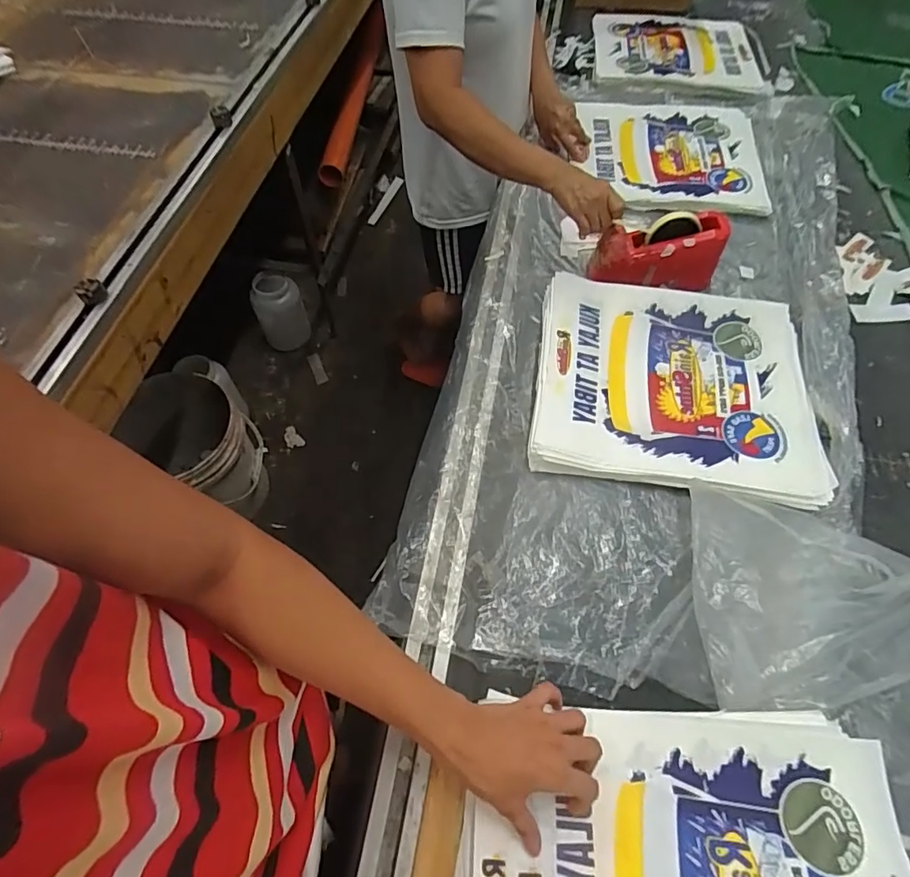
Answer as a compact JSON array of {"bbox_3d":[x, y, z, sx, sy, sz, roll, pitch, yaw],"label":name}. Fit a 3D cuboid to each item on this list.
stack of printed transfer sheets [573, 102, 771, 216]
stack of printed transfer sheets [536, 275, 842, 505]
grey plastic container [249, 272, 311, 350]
[{"bbox_3d":[0.433,-0.573,1.039,0.330,0.015,0.311,4,61,-1],"label":"stack of printed transfer sheets"},{"bbox_3d":[0.319,-0.086,0.758,0.393,0.027,0.349,7,61,1],"label":"stack of printed transfer sheets"},{"bbox_3d":[-0.574,-0.416,1.717,0.159,0.237,0.133,-16,61,-9],"label":"grey plastic container"}]

